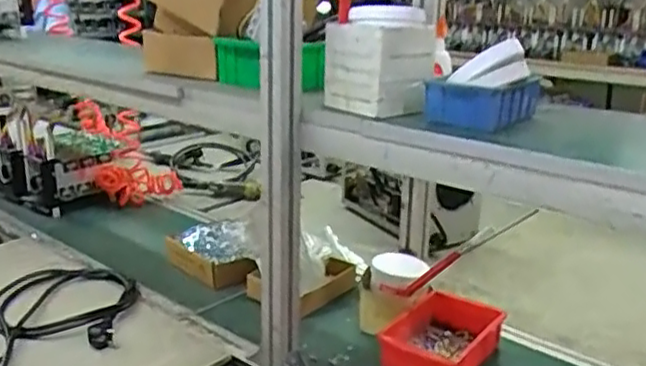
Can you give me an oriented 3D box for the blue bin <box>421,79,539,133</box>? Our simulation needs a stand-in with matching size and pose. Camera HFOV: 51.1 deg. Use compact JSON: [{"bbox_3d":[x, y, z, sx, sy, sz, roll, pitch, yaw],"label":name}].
[{"bbox_3d":[0.199,-0.107,0.826,0.097,0.060,0.138,15,22,38],"label":"blue bin"}]

